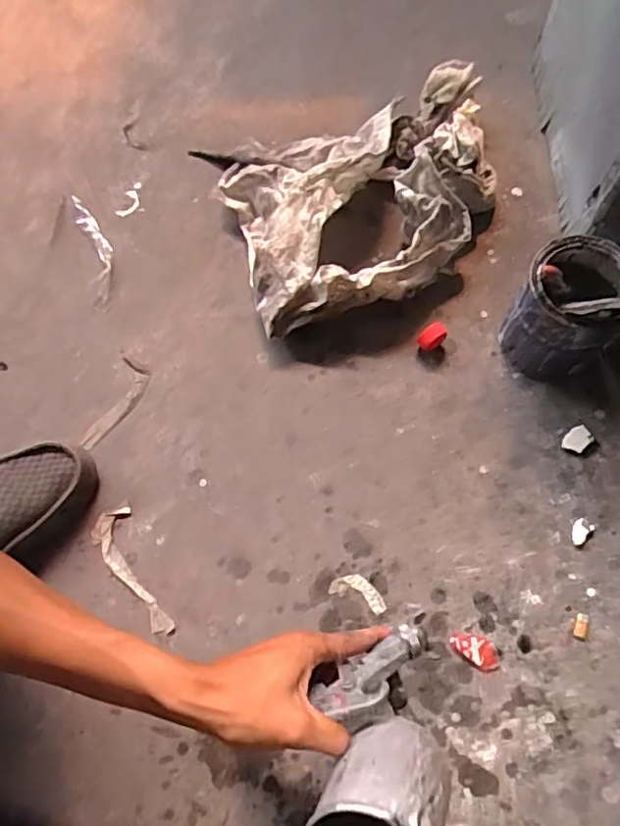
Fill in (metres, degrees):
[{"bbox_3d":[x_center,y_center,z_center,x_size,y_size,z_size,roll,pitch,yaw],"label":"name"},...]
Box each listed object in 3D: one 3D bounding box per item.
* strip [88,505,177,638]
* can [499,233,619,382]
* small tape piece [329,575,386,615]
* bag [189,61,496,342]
[{"bbox_3d":[-0.191,0.172,0.632,0.044,0.007,0.145,-28,70,-8],"label":"strip"},{"bbox_3d":[0.282,-0.113,0.645,0.100,0.156,0.109,-1,69,3],"label":"can"},{"bbox_3d":[0.052,0.187,0.620,0.060,0.004,0.027,22,72,11],"label":"small tape piece"},{"bbox_3d":[0.075,-0.289,0.750,0.385,0.113,0.290,-23,70,-6],"label":"bag"}]

